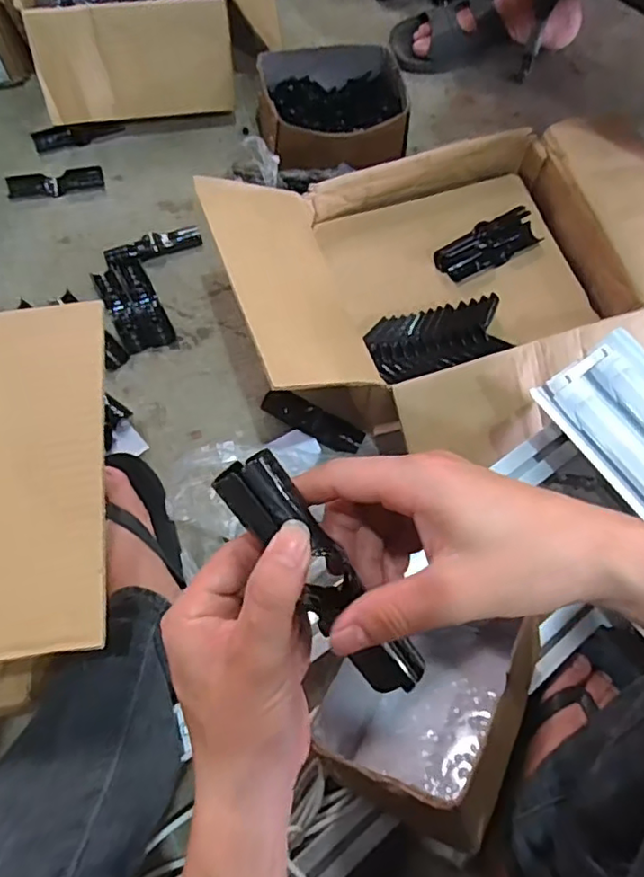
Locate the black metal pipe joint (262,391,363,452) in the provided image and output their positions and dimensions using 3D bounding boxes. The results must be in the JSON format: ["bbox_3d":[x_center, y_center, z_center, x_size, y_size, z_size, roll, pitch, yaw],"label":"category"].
[{"bbox_3d":[-0.011,-0.021,0.734,0.126,0.018,0.034,28,71,7],"label":"black metal pipe joint"}]

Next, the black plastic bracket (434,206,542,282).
[{"bbox_3d":[0.207,-0.241,0.742,0.133,0.027,0.047,-30,74,-12],"label":"black plastic bracket"}]

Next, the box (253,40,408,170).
[{"bbox_3d":[0.015,-0.474,0.872,0.210,0.091,0.192,-10,71,-6],"label":"box"}]

